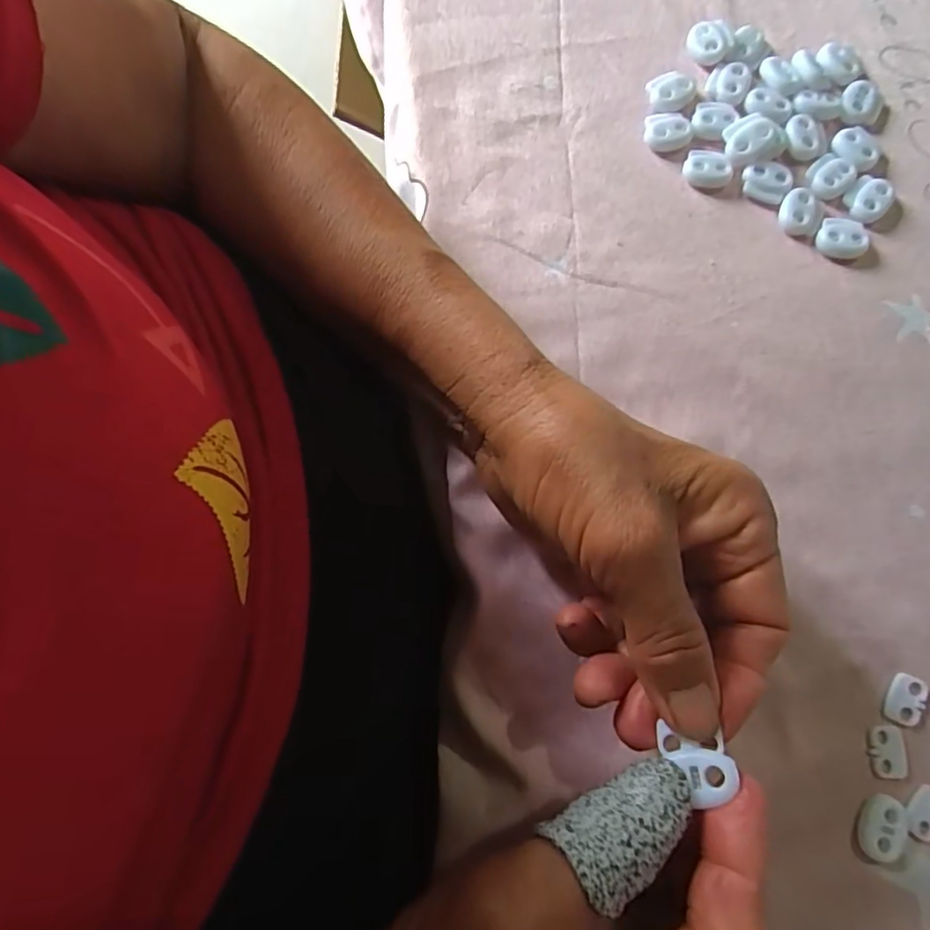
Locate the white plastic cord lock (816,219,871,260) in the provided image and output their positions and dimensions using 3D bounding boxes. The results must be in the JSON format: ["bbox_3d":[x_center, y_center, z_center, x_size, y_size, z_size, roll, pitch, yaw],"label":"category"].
[{"bbox_3d":[0.169,-0.101,0.267,0.021,0.007,0.018,14,78,3],"label":"white plastic cord lock"}]

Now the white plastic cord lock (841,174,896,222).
[{"bbox_3d":[0.182,-0.120,0.270,0.019,0.006,0.018,43,81,8],"label":"white plastic cord lock"}]

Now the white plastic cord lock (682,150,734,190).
[{"bbox_3d":[0.111,-0.135,0.273,0.022,0.006,0.016,7,77,1],"label":"white plastic cord lock"}]

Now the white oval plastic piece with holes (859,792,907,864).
[{"bbox_3d":[0.154,0.133,0.218,0.017,0.005,0.022,27,79,5],"label":"white oval plastic piece with holes"}]

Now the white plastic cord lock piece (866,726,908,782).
[{"bbox_3d":[0.160,0.108,0.224,0.013,0.004,0.019,4,77,0],"label":"white plastic cord lock piece"}]

